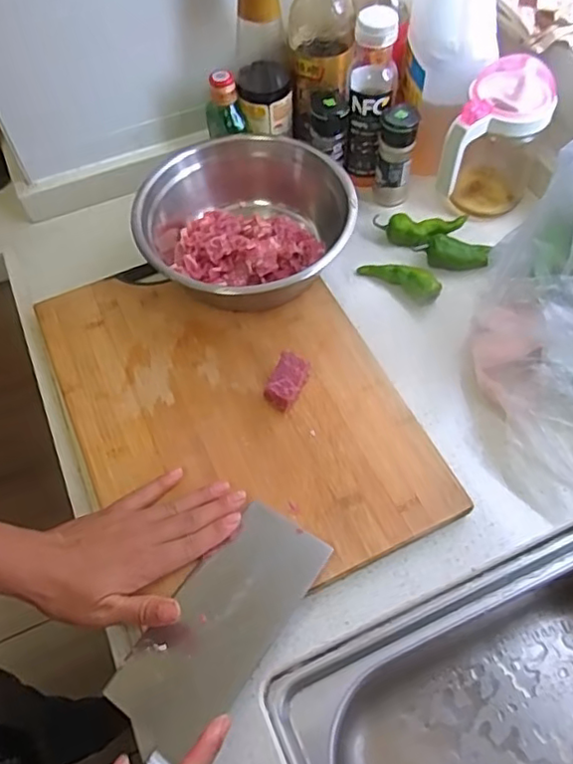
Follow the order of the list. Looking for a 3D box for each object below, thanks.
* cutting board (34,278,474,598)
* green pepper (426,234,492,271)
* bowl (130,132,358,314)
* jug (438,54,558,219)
[{"bbox_3d":[-0.050,0.014,0.555,0.272,0.026,0.363,-23,60,-12],"label":"cutting board"},{"bbox_3d":[0.182,-0.137,0.648,0.064,0.026,0.024,8,58,7],"label":"green pepper"},{"bbox_3d":[-0.040,-0.156,0.621,0.205,0.086,0.211,-1,58,2],"label":"bowl"},{"bbox_3d":[0.218,-0.240,0.642,0.080,0.150,0.104,26,62,17],"label":"jug"}]

